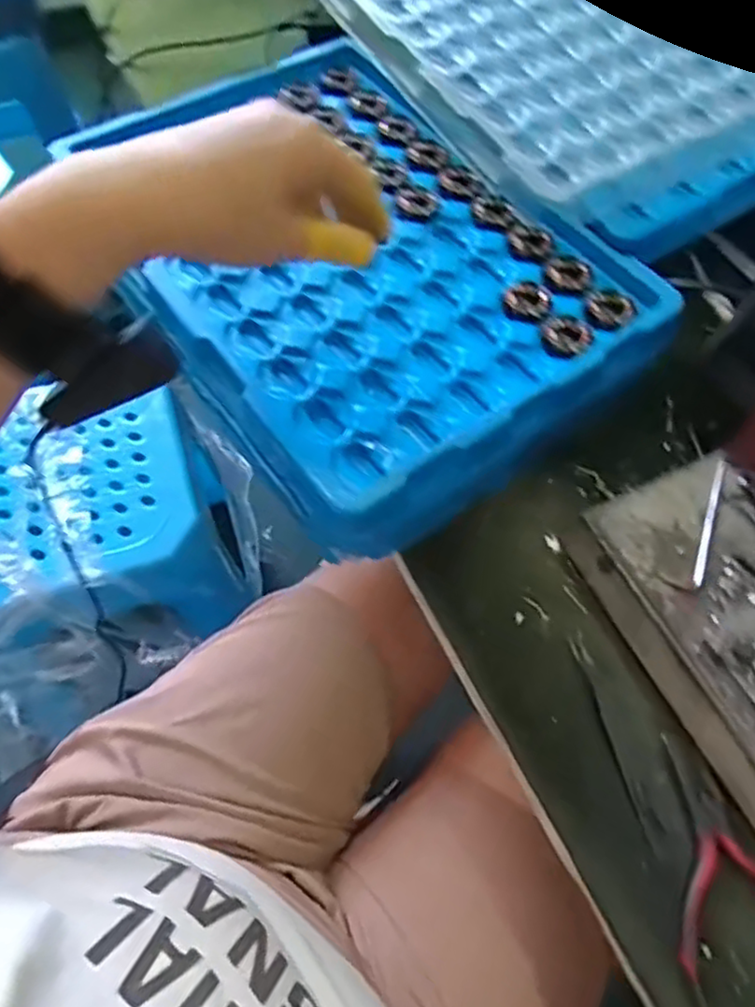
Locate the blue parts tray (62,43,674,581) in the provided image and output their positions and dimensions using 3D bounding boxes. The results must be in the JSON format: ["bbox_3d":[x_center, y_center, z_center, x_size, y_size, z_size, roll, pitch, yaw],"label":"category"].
[{"bbox_3d":[-0.028,-0.167,0.461,0.272,0.062,0.390,-35,68,-19],"label":"blue parts tray"}]

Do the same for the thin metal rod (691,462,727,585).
[{"bbox_3d":[0.186,0.009,0.367,0.005,0.004,0.084,22,63,10],"label":"thin metal rod"}]

